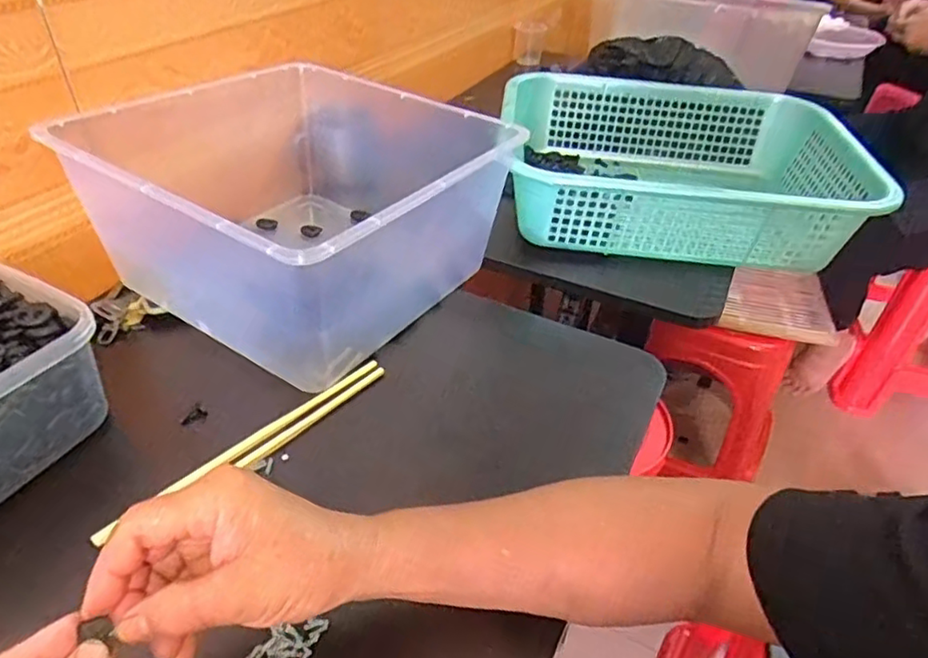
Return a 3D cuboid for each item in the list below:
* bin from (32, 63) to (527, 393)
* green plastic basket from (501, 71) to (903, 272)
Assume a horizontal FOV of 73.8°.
[{"bbox_3d":[-0.147,-0.122,0.582,0.327,0.157,0.318,24,43,24],"label":"bin"},{"bbox_3d":[0.232,-0.176,0.692,0.370,0.103,0.296,5,39,3],"label":"green plastic basket"}]

